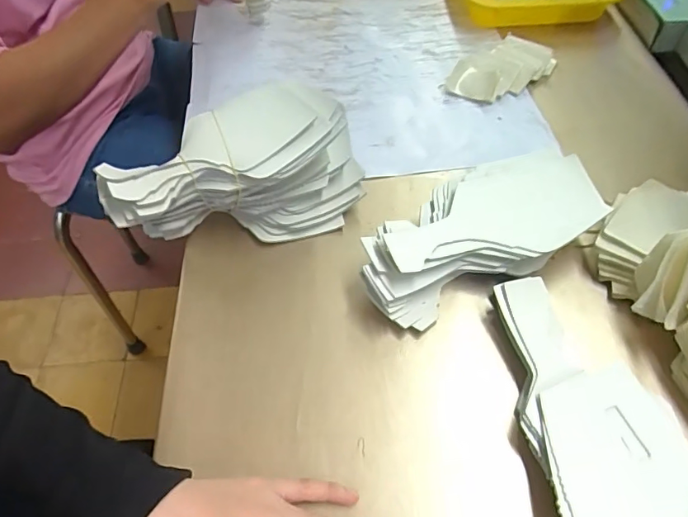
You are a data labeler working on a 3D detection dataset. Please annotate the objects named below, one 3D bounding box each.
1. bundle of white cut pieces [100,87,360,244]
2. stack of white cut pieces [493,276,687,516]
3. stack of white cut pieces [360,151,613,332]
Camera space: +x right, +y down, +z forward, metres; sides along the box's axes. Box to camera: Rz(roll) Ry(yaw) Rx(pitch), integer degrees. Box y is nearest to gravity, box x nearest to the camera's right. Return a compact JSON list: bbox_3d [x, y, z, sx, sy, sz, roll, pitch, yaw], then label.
[{"bbox_3d":[-0.098,-0.087,0.445,0.221,0.075,0.114,-7,54,-2],"label":"bundle of white cut pieces"},{"bbox_3d":[0.171,0.133,0.316,0.096,0.034,0.274,-10,54,-4],"label":"stack of white cut pieces"},{"bbox_3d":[0.110,-0.022,0.419,0.207,0.048,0.105,-24,57,-14],"label":"stack of white cut pieces"}]

